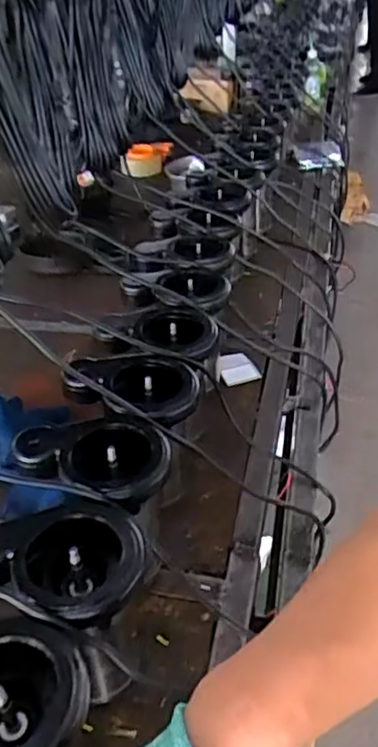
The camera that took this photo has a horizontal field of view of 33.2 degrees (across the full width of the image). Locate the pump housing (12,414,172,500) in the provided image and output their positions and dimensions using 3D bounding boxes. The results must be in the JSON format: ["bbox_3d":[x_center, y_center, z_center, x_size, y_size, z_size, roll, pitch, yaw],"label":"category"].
[{"bbox_3d":[-0.102,0.097,0.681,0.162,0.054,0.121,7,37,12],"label":"pump housing"}]

